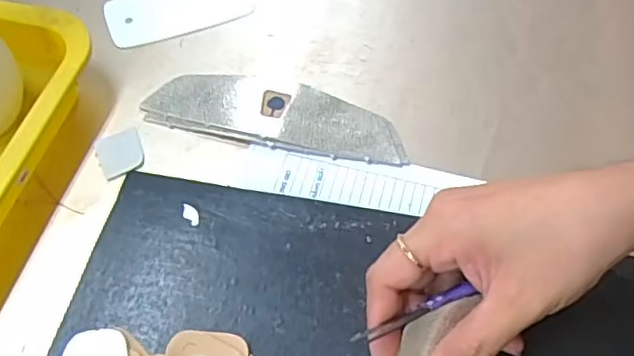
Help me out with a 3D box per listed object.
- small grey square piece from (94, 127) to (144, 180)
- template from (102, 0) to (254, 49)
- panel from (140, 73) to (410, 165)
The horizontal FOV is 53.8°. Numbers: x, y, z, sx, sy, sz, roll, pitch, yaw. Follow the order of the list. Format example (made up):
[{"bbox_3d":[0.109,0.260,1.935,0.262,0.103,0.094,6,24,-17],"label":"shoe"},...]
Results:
[{"bbox_3d":[-0.123,-0.016,0.390,0.027,0.004,0.034,-18,60,-13],"label":"small grey square piece"},{"bbox_3d":[-0.101,-0.127,0.462,0.106,0.006,0.051,-19,65,-13],"label":"template"},{"bbox_3d":[-0.026,-0.042,0.407,0.166,0.007,0.052,10,58,5],"label":"panel"}]

